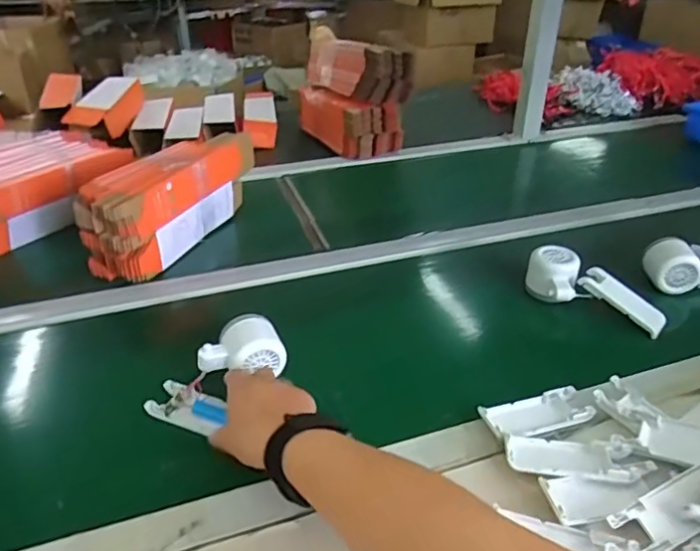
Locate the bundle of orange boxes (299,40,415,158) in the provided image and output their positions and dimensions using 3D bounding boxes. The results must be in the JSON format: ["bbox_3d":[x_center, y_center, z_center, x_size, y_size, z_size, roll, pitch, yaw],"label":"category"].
[{"bbox_3d":[0.010,-0.359,1.114,0.145,0.190,0.217,-20,38,-28],"label":"bundle of orange boxes"}]

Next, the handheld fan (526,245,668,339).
[{"bbox_3d":[0.299,0.017,0.697,0.165,0.052,0.064,21,38,29],"label":"handheld fan"}]

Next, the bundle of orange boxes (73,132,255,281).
[{"bbox_3d":[-0.246,-0.112,0.816,0.081,0.122,0.281,16,36,23],"label":"bundle of orange boxes"}]

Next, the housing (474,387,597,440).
[{"bbox_3d":[0.180,0.133,0.549,0.106,0.012,0.045,-7,33,-11],"label":"housing"}]

